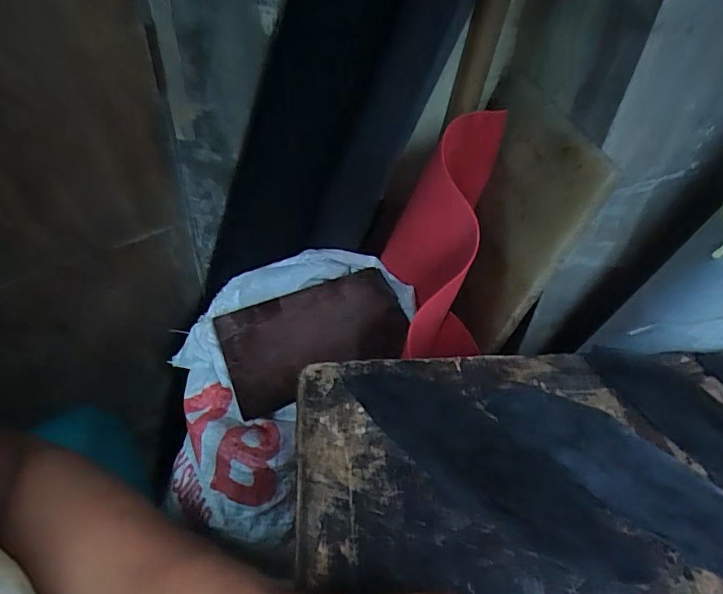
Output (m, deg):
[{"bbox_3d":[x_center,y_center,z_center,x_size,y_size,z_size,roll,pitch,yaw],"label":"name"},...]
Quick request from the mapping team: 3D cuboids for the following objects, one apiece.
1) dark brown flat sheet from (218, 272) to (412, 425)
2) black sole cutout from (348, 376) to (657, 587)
[{"bbox_3d":[-0.073,0.060,0.756,0.275,0.018,0.170,-21,62,-13],"label":"dark brown flat sheet"},{"bbox_3d":[0.084,0.114,0.338,0.067,0.004,0.215,-32,53,-33],"label":"black sole cutout"}]

